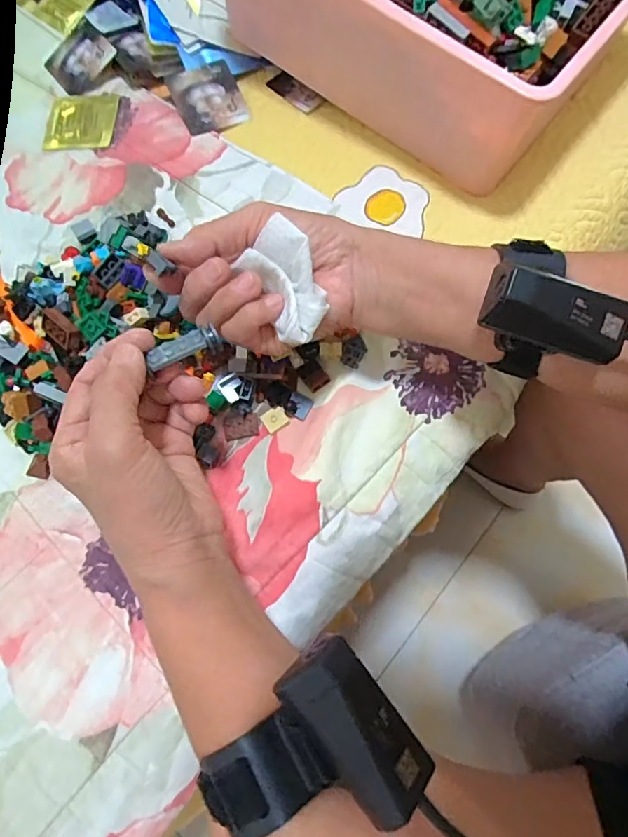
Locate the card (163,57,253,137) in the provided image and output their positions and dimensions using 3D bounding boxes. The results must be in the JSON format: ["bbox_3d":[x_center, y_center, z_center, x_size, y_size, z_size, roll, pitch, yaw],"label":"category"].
[{"bbox_3d":[-0.096,-0.291,0.456,0.058,0.009,0.069,-24,72,-7],"label":"card"}]

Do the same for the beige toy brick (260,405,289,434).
[{"bbox_3d":[-0.027,0.000,0.353,0.016,0.004,0.015,-32,73,-9],"label":"beige toy brick"}]

